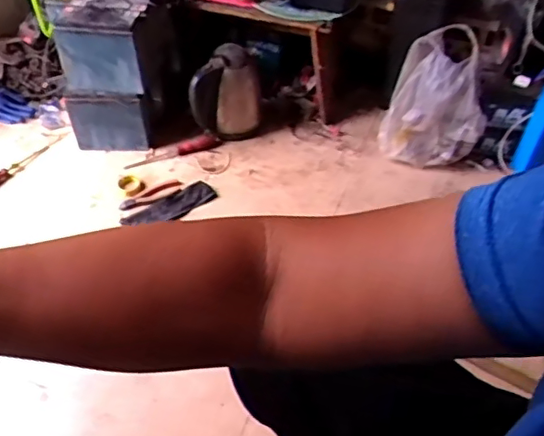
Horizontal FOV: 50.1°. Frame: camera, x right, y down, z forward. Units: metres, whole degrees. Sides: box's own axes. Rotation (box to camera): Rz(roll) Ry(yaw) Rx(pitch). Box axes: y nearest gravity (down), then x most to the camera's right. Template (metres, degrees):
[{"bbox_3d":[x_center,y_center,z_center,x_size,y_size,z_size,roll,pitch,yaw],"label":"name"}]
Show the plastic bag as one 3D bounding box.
[{"bbox_3d":[0.420,-0.294,1.462,0.241,0.280,0.200,17,49,13],"label":"plastic bag"}]

